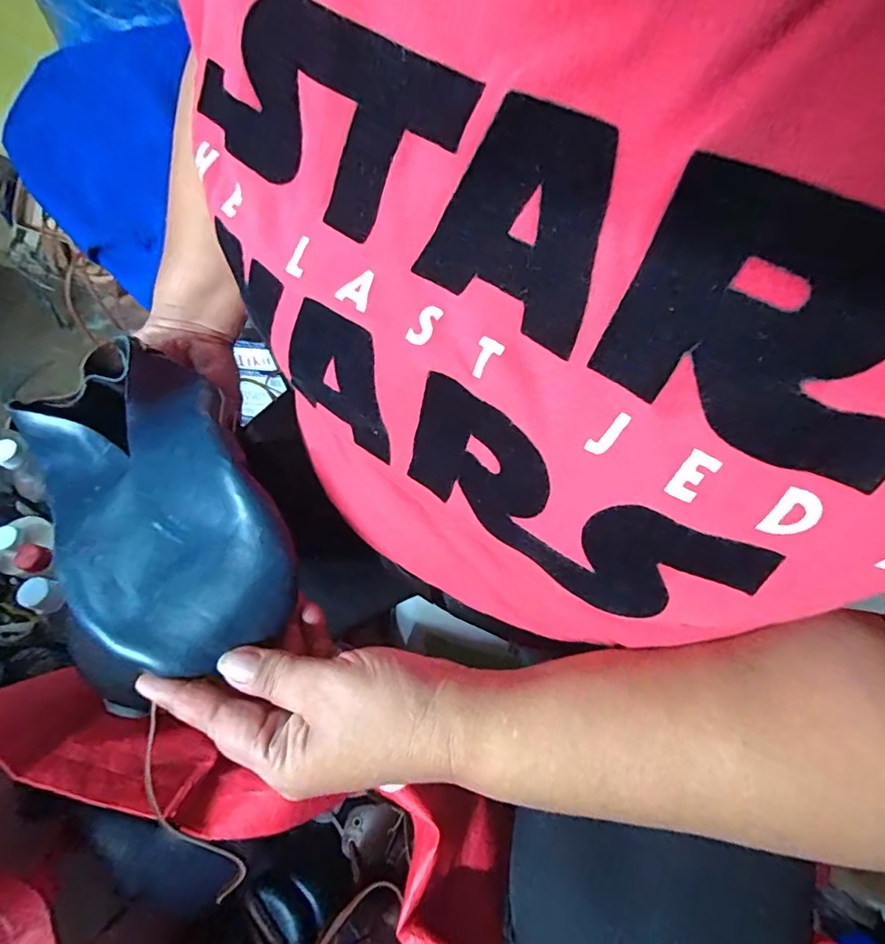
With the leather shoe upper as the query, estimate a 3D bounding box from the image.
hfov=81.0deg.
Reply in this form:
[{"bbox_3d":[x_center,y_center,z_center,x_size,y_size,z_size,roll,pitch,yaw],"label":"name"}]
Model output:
[{"bbox_3d":[-0.165,0.006,0.293,0.103,0.043,0.225,-37,56,-15],"label":"leather shoe upper"}]

